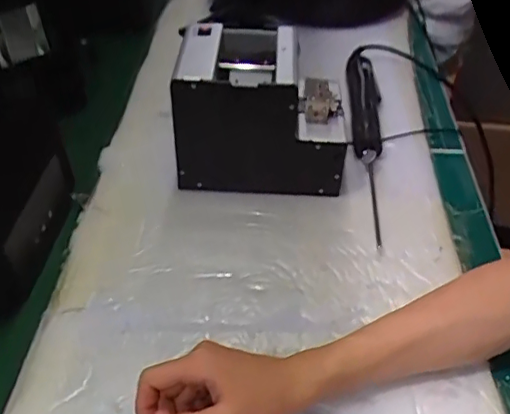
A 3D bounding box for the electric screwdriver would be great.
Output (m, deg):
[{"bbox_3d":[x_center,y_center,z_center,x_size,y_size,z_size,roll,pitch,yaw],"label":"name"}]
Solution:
[{"bbox_3d":[0.137,-0.105,0.709,0.039,0.039,0.360,3,41,3],"label":"electric screwdriver"}]

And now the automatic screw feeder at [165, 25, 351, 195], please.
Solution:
[{"bbox_3d":[0.008,-0.103,0.628,0.175,0.141,0.131,1,42,0],"label":"automatic screw feeder"}]

